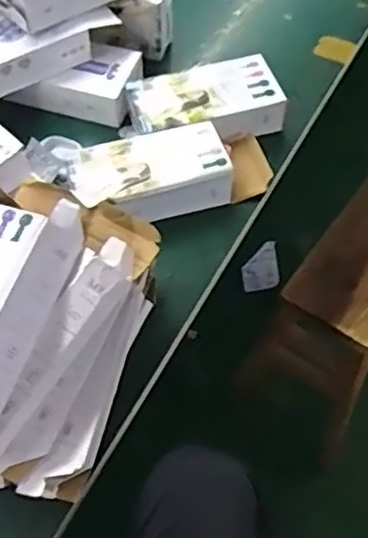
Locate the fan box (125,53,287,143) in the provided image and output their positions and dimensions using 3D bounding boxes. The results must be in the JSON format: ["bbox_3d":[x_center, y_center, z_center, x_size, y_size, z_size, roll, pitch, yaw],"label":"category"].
[{"bbox_3d":[0.029,-0.229,0.867,0.205,0.052,0.102,-12,59,-8],"label":"fan box"}]

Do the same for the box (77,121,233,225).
[{"bbox_3d":[-0.042,-0.117,0.800,0.194,0.056,0.098,-15,60,-10],"label":"box"}]

